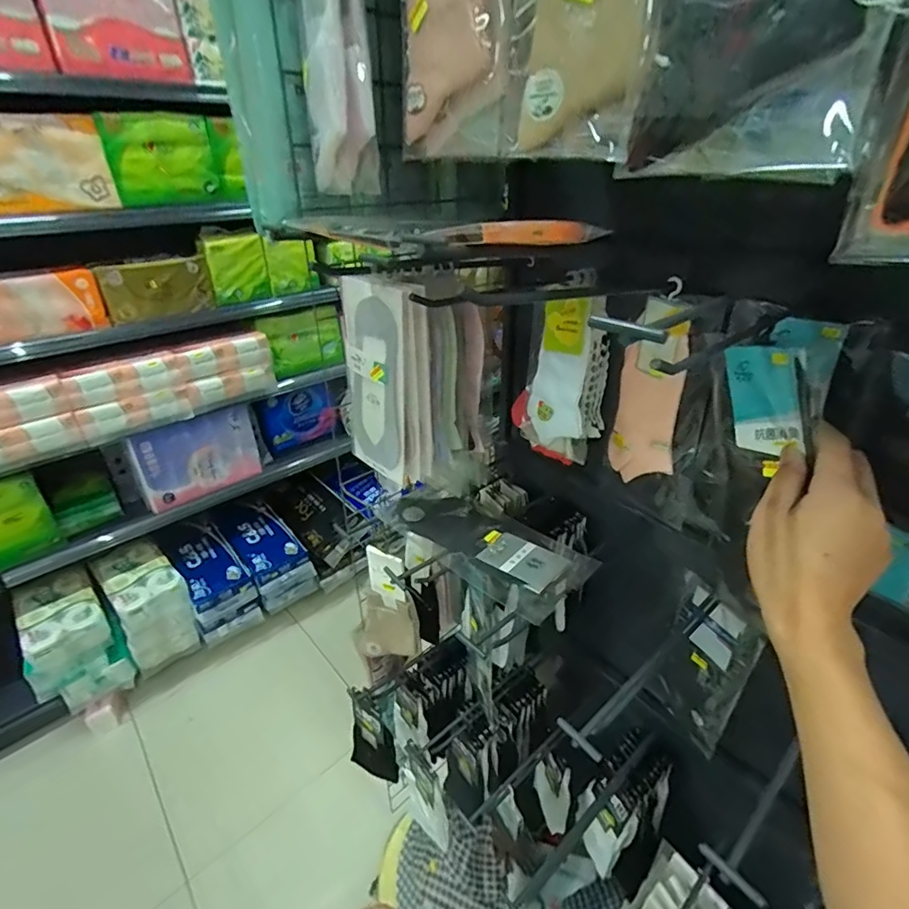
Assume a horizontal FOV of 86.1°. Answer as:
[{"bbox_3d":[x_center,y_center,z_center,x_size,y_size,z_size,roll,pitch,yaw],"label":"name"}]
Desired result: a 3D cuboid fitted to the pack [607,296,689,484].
[{"bbox_3d":[0.218,-0.065,0.561,0.015,0.216,0.084,-18,29,-27],"label":"pack"}]

